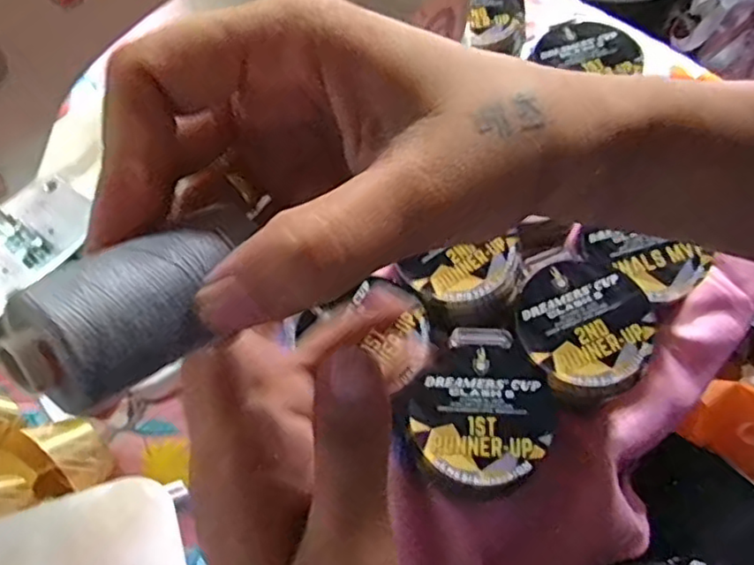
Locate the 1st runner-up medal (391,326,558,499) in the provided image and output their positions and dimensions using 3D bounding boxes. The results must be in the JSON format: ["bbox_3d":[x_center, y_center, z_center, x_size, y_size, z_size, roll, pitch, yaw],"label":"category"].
[{"bbox_3d":[0.055,0.068,0.344,0.075,0.005,0.082,-1,65,1],"label":"1st runner-up medal"}]

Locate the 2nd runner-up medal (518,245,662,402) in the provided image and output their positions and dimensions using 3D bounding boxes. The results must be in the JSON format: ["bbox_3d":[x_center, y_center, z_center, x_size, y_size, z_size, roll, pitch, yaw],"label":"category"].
[{"bbox_3d":[0.115,0.020,0.364,0.072,0.008,0.085,-22,66,-8],"label":"2nd runner-up medal"}]

